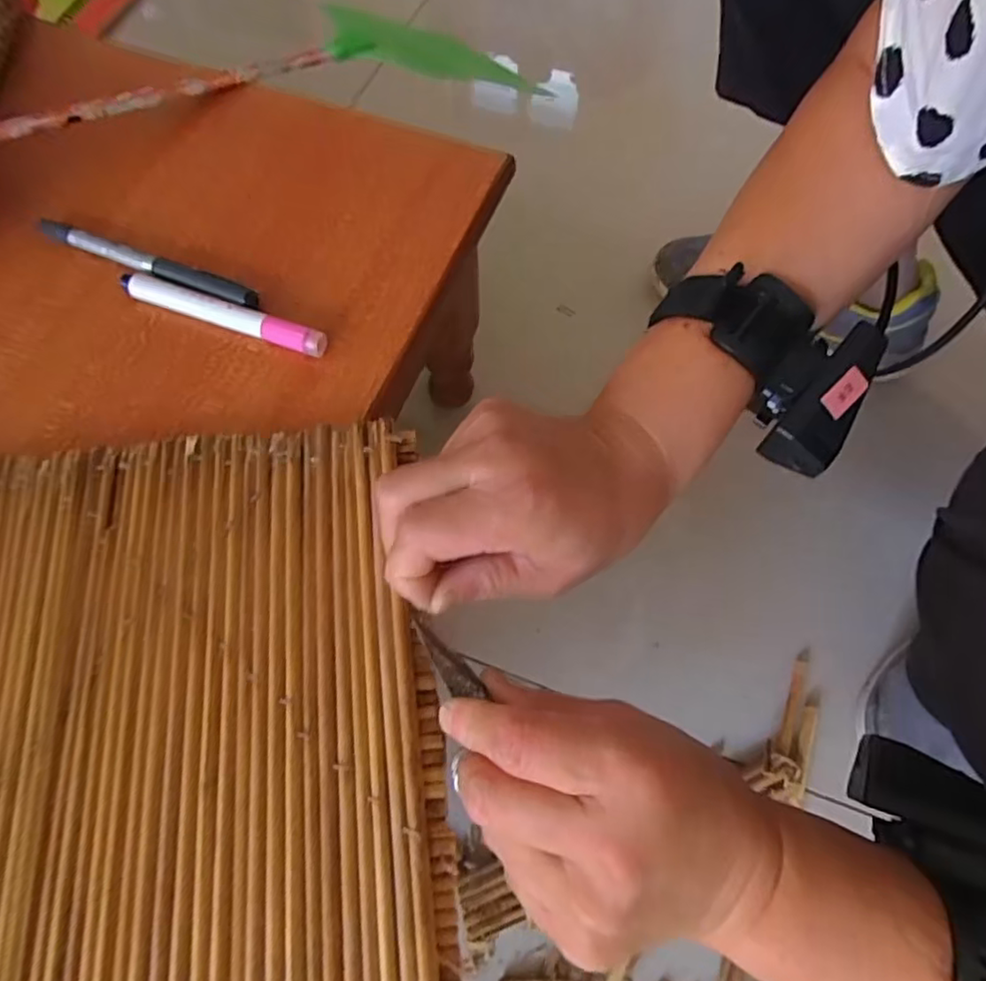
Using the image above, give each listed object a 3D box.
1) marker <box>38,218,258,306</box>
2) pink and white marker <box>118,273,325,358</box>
[{"bbox_3d":[-0.185,-0.124,0.327,0.133,0.008,0.014,22,69,7],"label":"marker"},{"bbox_3d":[-0.139,-0.091,0.315,0.113,0.011,0.011,19,69,7],"label":"pink and white marker"}]

